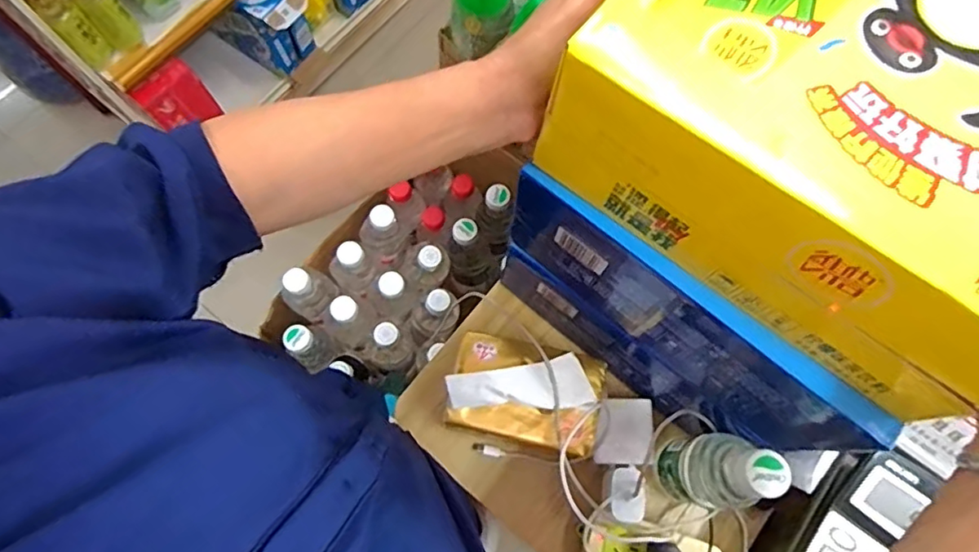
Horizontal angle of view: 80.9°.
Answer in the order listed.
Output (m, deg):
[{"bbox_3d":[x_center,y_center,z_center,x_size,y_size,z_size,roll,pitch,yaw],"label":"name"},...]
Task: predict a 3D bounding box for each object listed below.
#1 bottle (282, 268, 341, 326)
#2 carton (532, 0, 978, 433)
[{"bbox_3d":[-0.243,0.017,0.768,0.061,0.131,0.060,44,76,10],"label":"bottle"},{"bbox_3d":[0.190,-0.080,0.316,0.257,0.104,0.187,39,75,9],"label":"carton"}]

